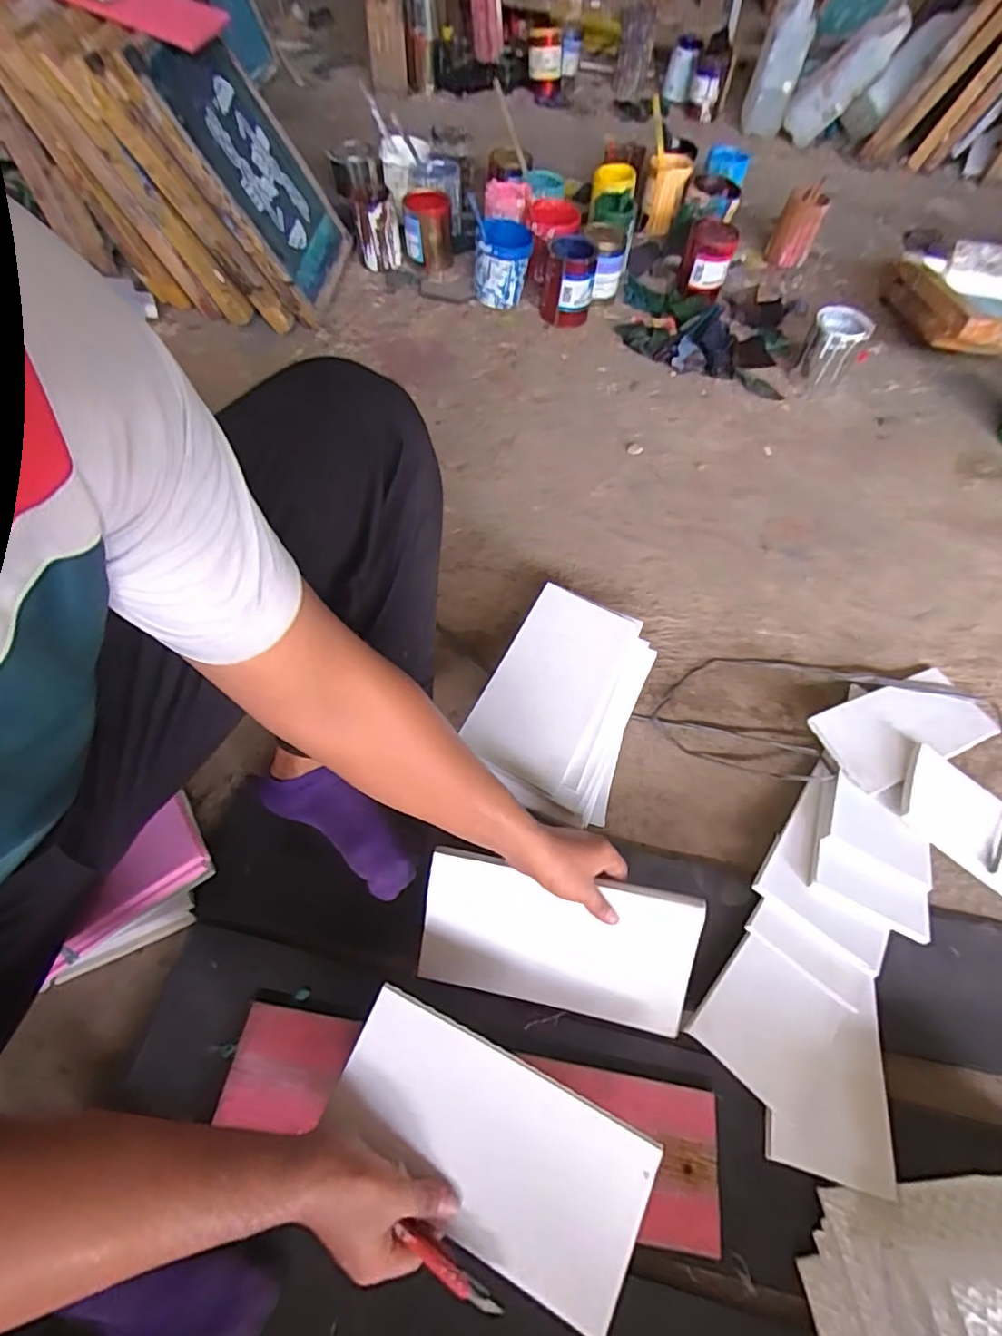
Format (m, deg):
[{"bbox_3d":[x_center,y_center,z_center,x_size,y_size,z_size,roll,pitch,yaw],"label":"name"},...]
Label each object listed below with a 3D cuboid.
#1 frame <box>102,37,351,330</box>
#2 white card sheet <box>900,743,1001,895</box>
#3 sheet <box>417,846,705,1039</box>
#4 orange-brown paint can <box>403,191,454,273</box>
[{"bbox_3d":[-0.466,-0.981,1.133,0.051,0.444,0.371,-6,57,29],"label":"frame"},{"bbox_3d":[0.637,0.227,0.721,0.273,0.014,0.132,36,58,11],"label":"white card sheet"},{"bbox_3d":[0.057,0.290,0.608,0.280,0.012,0.151,9,100,6],"label":"sheet"},{"bbox_3d":[-0.168,-1.001,1.331,0.109,0.138,0.097,2,61,-1],"label":"orange-brown paint can"}]

